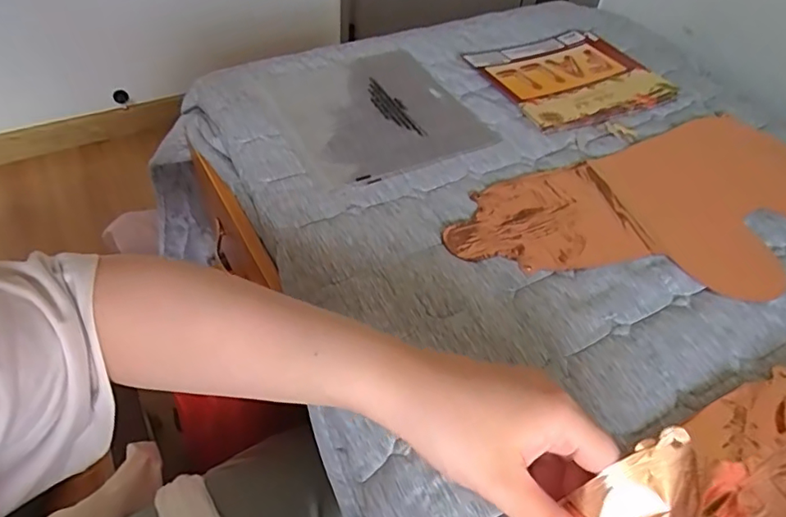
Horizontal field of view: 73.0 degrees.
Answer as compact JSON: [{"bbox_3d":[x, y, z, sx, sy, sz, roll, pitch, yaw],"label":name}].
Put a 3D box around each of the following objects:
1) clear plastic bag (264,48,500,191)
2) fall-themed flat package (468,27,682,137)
[{"bbox_3d":[-0.021,-0.158,0.566,0.196,0.013,0.197,-21,53,-21],"label":"clear plastic bag"},{"bbox_3d":[0.214,-0.222,0.645,0.194,0.007,0.174,-18,52,-19],"label":"fall-themed flat package"}]

